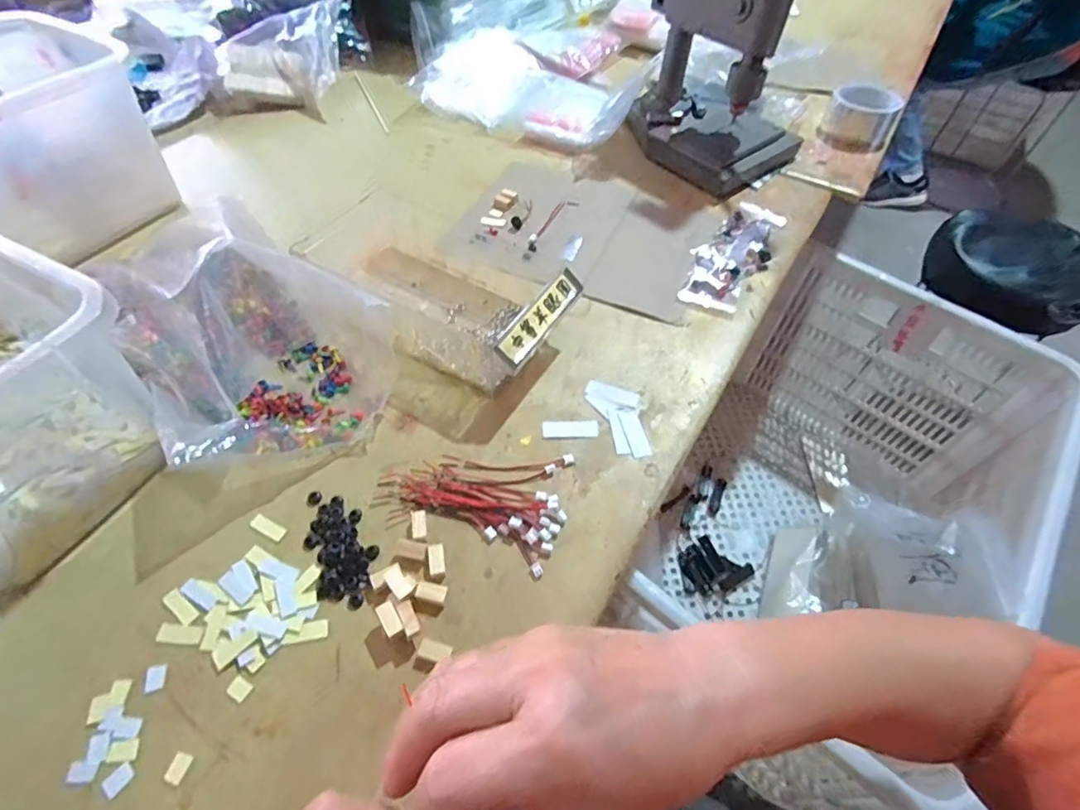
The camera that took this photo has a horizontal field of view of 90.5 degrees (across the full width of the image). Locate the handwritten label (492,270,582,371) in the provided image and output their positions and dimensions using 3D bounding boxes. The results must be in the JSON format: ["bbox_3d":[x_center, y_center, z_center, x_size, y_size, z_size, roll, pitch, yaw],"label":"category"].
[{"bbox_3d":[0.001,-0.075,0.455,0.026,0.005,0.115,45,58,-10],"label":"handwritten label"}]

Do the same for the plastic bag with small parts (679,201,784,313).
[{"bbox_3d":[0.217,-0.170,0.595,0.071,0.018,0.191,32,58,19],"label":"plastic bag with small parts"}]

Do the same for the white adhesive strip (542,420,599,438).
[{"bbox_3d":[0.026,0.019,0.452,0.047,0.004,0.018,-2,53,-5],"label":"white adhesive strip"}]

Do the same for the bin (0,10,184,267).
[{"bbox_3d":[-0.539,-0.246,0.535,0.192,0.151,0.272,27,56,16],"label":"bin"}]

